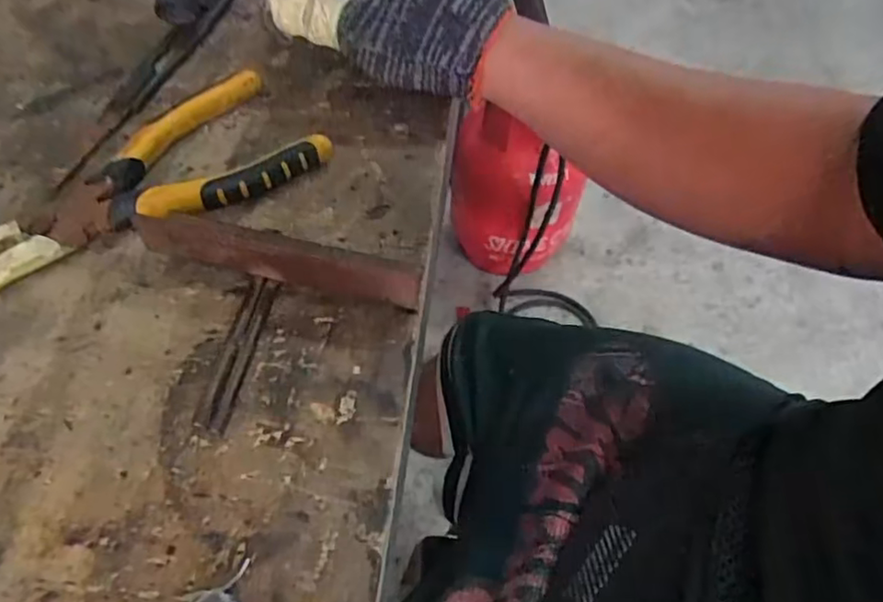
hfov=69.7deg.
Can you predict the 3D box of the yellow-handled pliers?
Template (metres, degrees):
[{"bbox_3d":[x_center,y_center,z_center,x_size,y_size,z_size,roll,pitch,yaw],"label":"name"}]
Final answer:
[{"bbox_3d":[-0.134,-0.066,0.322,0.135,0.018,0.073,-34,63,-22],"label":"yellow-handled pliers"}]

